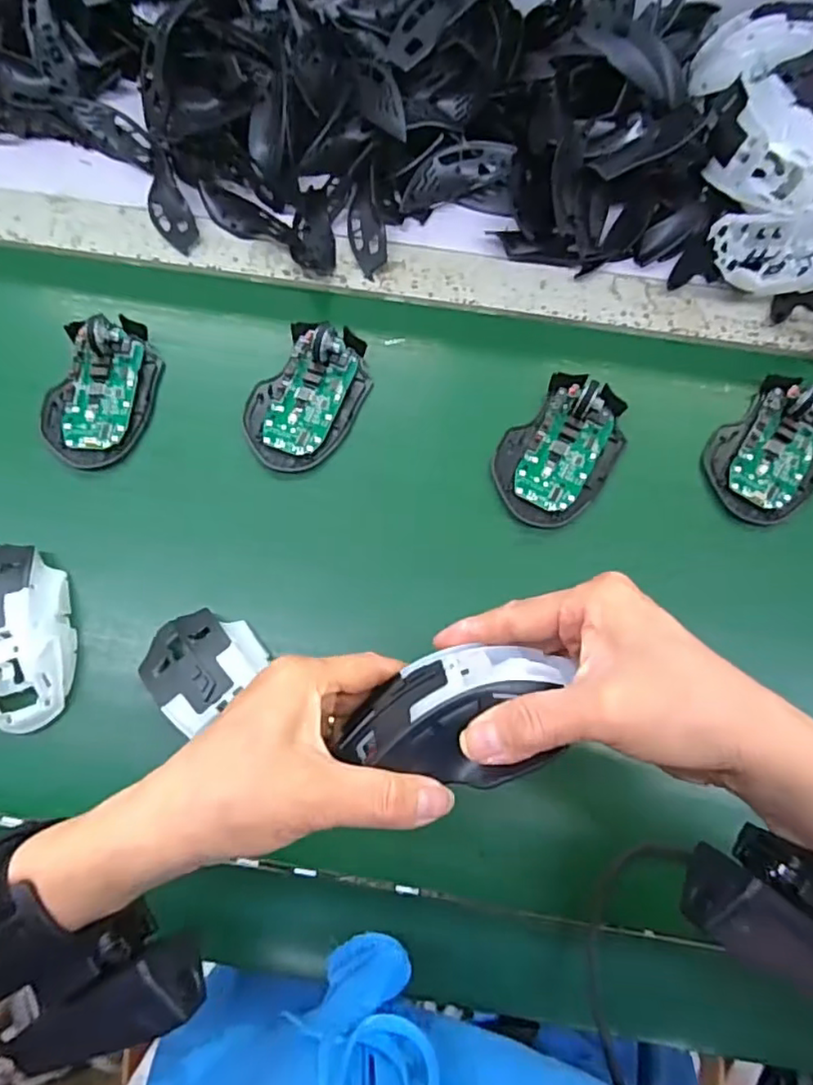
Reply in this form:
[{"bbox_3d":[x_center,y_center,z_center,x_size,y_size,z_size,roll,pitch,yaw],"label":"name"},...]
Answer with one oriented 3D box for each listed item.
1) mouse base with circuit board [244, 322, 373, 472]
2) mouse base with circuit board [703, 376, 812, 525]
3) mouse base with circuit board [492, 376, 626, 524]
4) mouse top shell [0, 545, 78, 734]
[{"bbox_3d":[-0.073,-0.108,0.442,0.075,0.028,0.113,22,74,8],"label":"mouse base with circuit board"},{"bbox_3d":[0.261,-0.067,0.429,0.073,0.021,0.109,38,76,12],"label":"mouse base with circuit board"},{"bbox_3d":[0.110,-0.068,0.429,0.074,0.027,0.114,35,76,11],"label":"mouse base with circuit board"},{"bbox_3d":[-0.245,0.056,0.381,0.065,0.038,0.115,-24,73,-7],"label":"mouse top shell"}]

